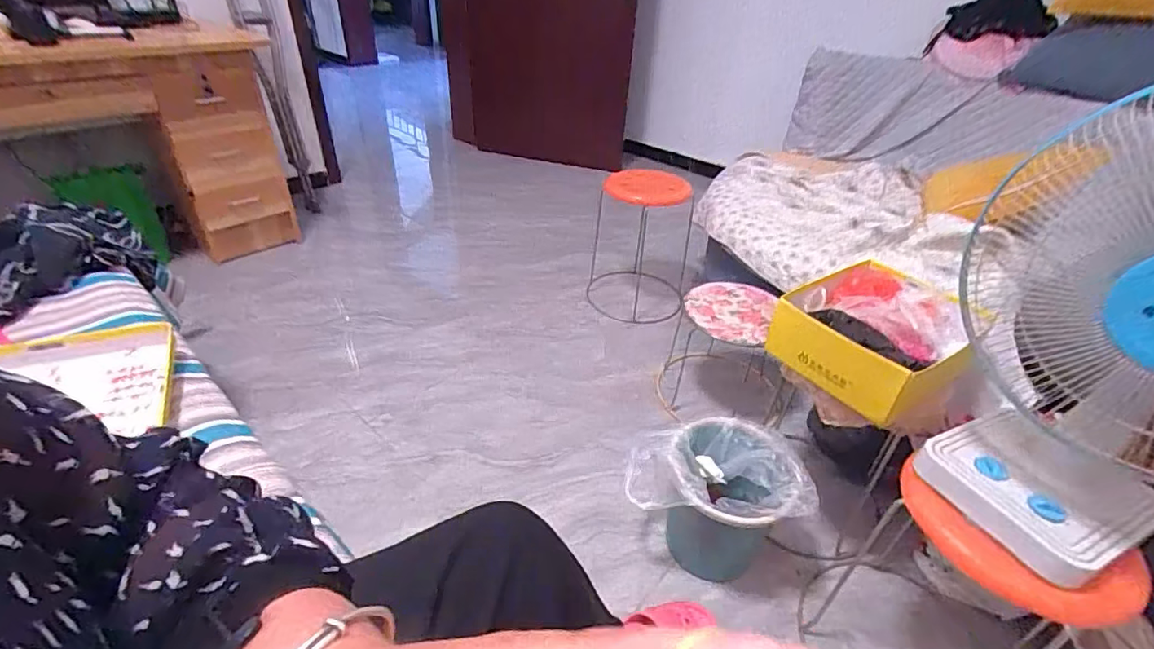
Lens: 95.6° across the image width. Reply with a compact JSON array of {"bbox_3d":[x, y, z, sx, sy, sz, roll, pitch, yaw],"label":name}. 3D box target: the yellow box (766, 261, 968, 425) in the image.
[{"bbox_3d":[0.574,0.014,1.002,0.362,0.120,0.270,-26,45,-34],"label":"yellow box"}]

